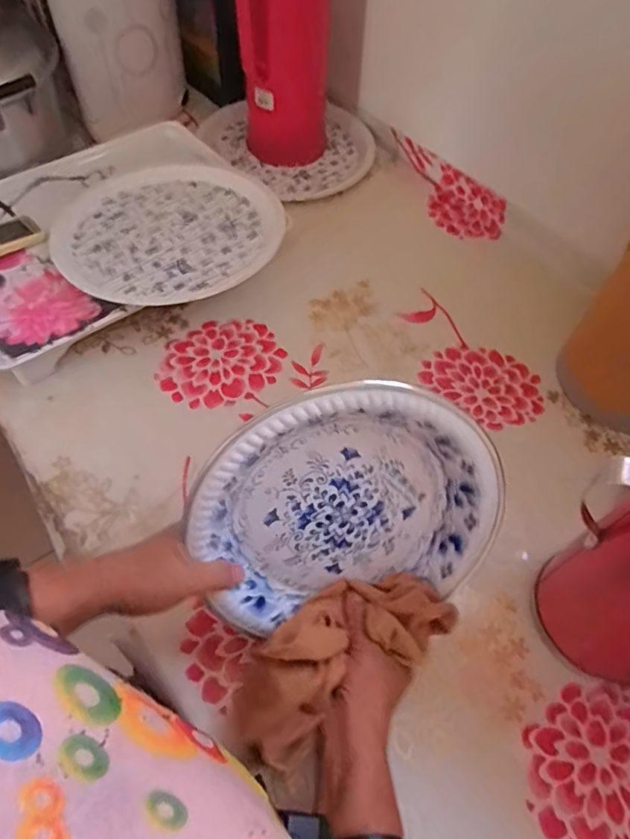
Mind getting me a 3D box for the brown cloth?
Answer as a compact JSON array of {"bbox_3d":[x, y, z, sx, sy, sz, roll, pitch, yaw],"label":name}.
[{"bbox_3d":[0.020,0.177,0.440,0.180,0.049,0.087,-29,63,-19],"label":"brown cloth"}]

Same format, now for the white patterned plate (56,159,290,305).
[{"bbox_3d":[-0.180,-0.256,0.745,0.305,0.026,0.276,-37,66,-24],"label":"white patterned plate"}]

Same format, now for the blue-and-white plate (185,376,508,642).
[{"bbox_3d":[0.027,0.063,0.432,0.232,0.205,0.033,-9,33,-7],"label":"blue-and-white plate"}]

